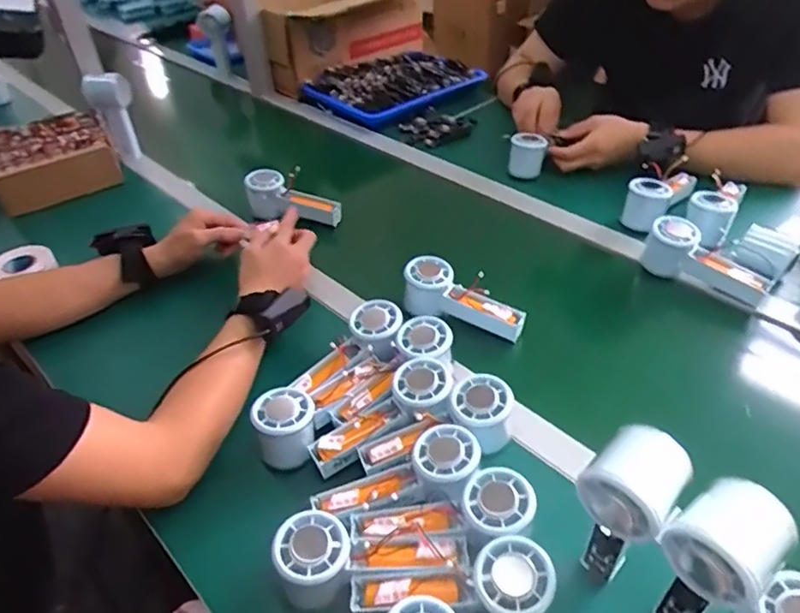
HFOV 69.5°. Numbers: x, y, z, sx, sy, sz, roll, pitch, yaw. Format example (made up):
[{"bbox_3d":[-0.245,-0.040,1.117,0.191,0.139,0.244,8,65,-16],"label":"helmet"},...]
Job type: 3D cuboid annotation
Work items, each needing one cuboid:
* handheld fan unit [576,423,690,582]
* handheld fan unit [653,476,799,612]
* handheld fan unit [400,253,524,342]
[{"bbox_3d":[0.164,0.159,0.428,0.052,0.147,0.064,31,51,33],"label":"handheld fan unit"},{"bbox_3d":[0.209,0.185,0.394,0.064,0.141,0.053,-29,47,-27],"label":"handheld fan unit"},{"bbox_3d":[0.078,-0.009,0.690,0.151,0.059,0.057,27,47,11],"label":"handheld fan unit"}]

